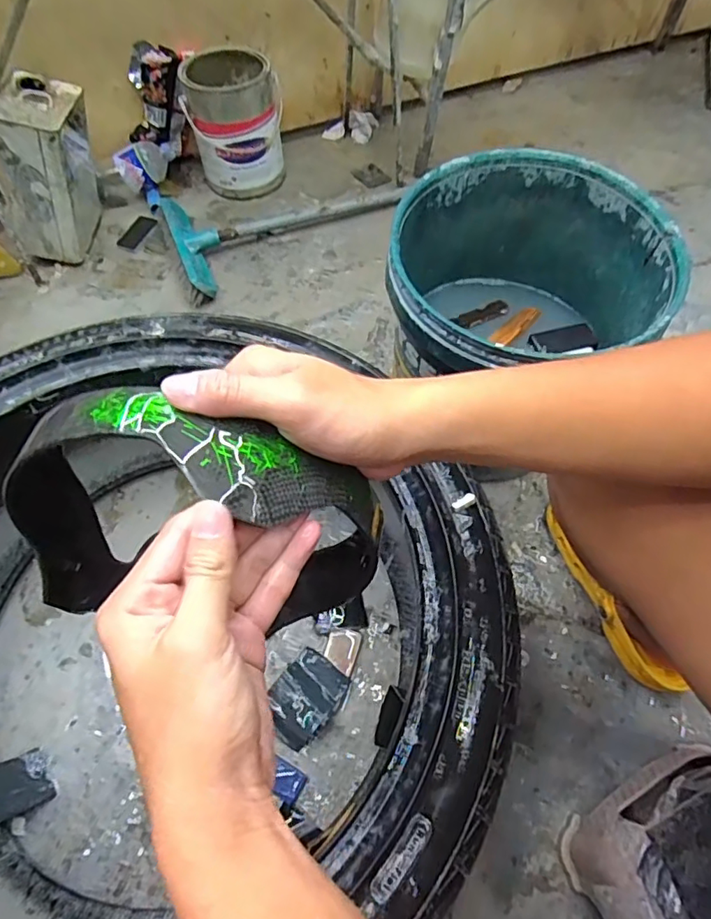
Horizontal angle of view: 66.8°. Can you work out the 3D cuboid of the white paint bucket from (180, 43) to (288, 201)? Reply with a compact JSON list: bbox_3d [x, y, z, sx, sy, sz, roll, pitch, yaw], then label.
[{"bbox_3d":[-0.230,-0.657,1.054,0.171,0.202,0.173,-5,61,-3],"label":"white paint bucket"}]

